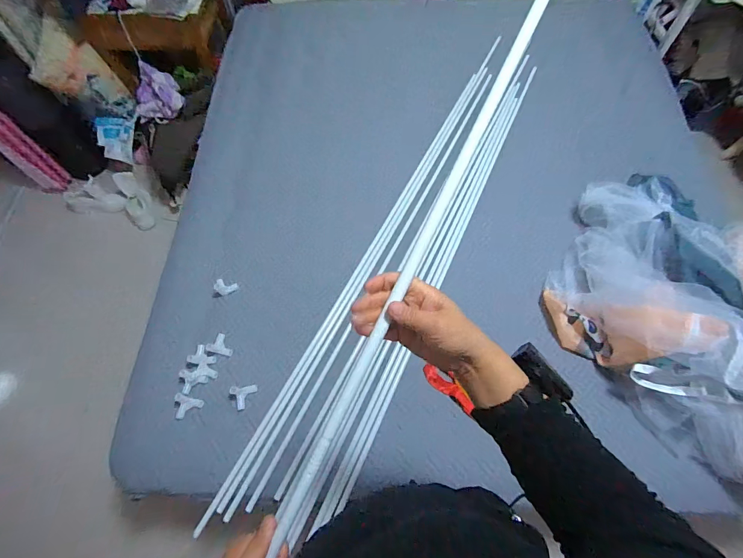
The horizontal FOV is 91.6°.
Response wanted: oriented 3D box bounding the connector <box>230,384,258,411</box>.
[{"bbox_3d":[-0.326,0.302,0.922,0.063,0.032,0.057,-7,64,-1],"label":"connector"}]

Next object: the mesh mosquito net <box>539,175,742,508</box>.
[{"bbox_3d":[0.795,0.072,0.858,0.520,0.236,0.785,-35,68,-14],"label":"mesh mosquito net"}]

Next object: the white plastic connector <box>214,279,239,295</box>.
[{"bbox_3d":[-0.424,0.026,1.052,0.065,0.019,0.047,11,65,7],"label":"white plastic connector"}]

